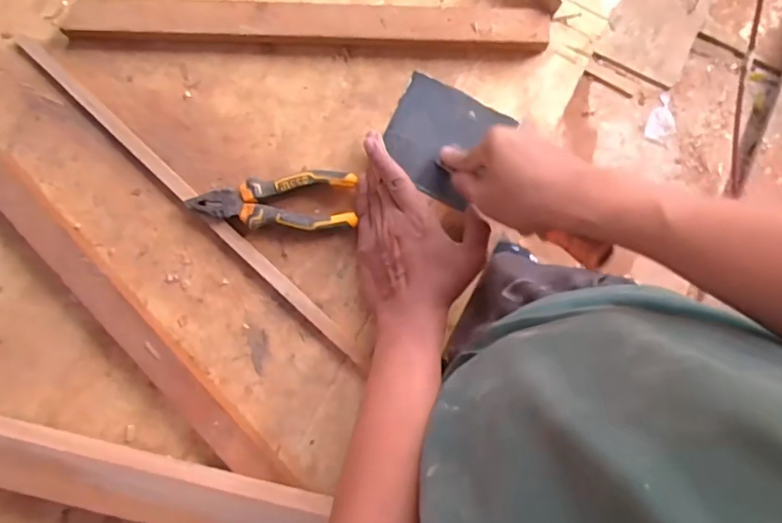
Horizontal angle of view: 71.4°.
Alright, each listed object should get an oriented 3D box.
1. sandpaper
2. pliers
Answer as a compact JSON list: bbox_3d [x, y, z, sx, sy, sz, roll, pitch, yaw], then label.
[{"bbox_3d":[0.048,-0.117,0.524,0.099,0.012,0.101,27,88,-1],"label":"sandpaper"},{"bbox_3d":[-0.111,-0.053,0.518,0.151,0.021,0.054,-6,91,-2],"label":"pliers"}]

